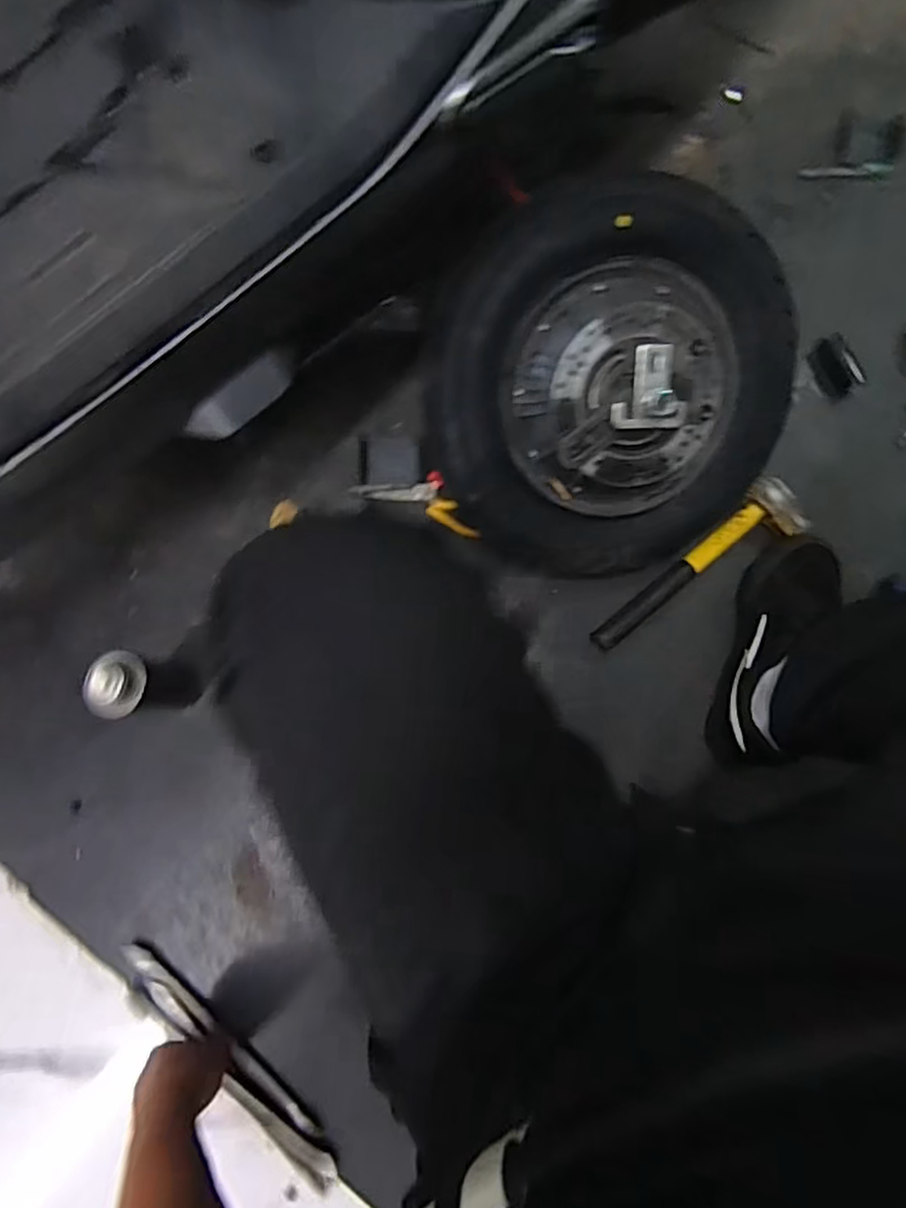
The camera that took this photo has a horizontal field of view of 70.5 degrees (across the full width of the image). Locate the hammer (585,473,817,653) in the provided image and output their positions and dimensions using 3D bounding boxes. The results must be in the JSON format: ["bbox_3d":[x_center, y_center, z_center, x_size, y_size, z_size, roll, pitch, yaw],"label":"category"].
[{"bbox_3d":[0.299,-0.043,0.795,0.301,0.035,0.083,-35,84,-6],"label":"hammer"}]

